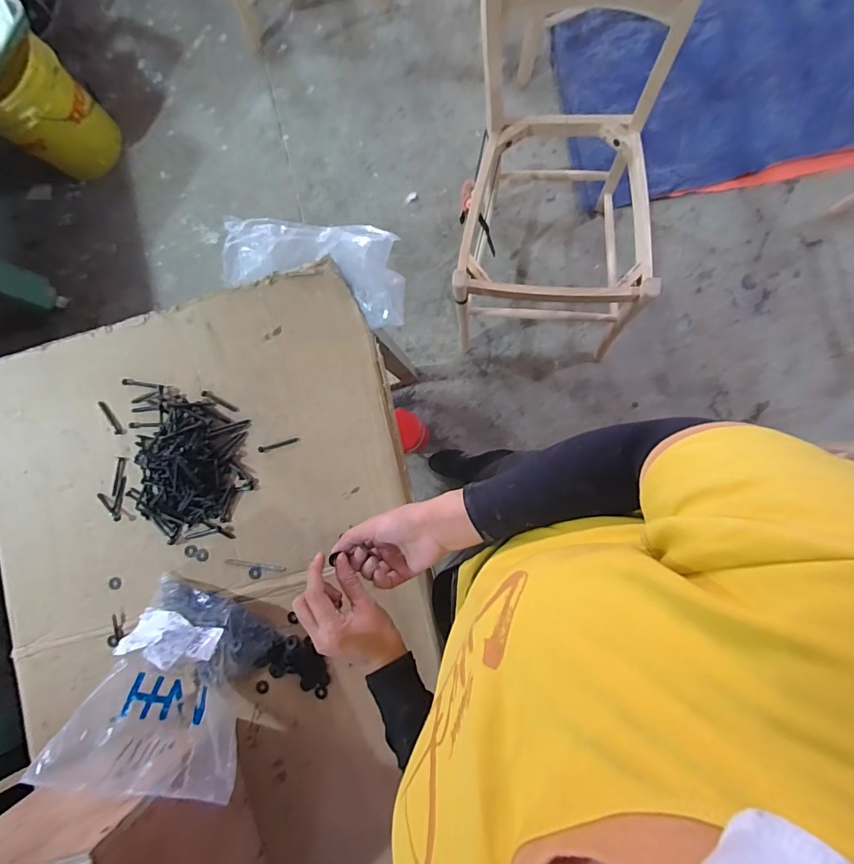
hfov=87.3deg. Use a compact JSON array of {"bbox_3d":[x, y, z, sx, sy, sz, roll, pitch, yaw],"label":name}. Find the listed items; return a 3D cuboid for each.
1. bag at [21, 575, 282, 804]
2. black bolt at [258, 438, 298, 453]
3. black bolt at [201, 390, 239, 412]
[{"bbox_3d":[-0.319,0.328,0.587,0.212,0.166,0.184,13,88,8],"label":"bag"},{"bbox_3d":[-0.223,0.020,0.672,0.063,0.009,0.009,-16,83,4],"label":"black bolt"},{"bbox_3d":[-0.322,-0.049,0.695,0.068,0.006,0.011,25,87,8],"label":"black bolt"}]

